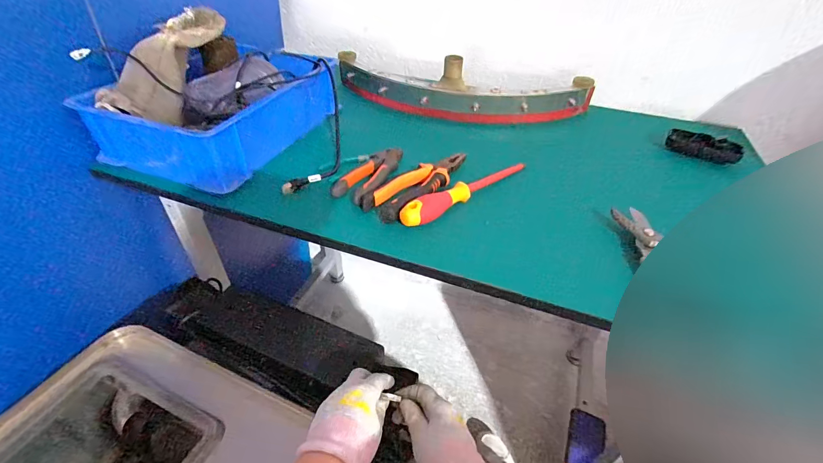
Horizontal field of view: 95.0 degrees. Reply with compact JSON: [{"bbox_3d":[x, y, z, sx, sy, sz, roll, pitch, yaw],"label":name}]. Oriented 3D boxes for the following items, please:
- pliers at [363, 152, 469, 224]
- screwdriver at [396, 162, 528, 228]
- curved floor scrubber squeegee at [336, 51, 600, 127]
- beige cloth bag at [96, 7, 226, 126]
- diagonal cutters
[{"bbox_3d":[0.008,-0.070,0.542,0.066,0.025,0.185,29,47,29],"label":"pliers"},{"bbox_3d":[0.077,-0.062,0.530,0.238,0.033,0.031,-29,49,-32],"label":"screwdriver"},{"bbox_3d":[0.101,-0.289,0.755,0.512,0.117,0.101,8,40,7],"label":"curved floor scrubber squeegee"},{"bbox_3d":[-0.344,-0.244,0.538,0.069,0.074,0.211,19,73,19],"label":"beige cloth bag"},{"bbox_3d":[-0.060,-0.086,0.556,0.051,0.019,0.134,20,43,20],"label":"diagonal cutters"}]

